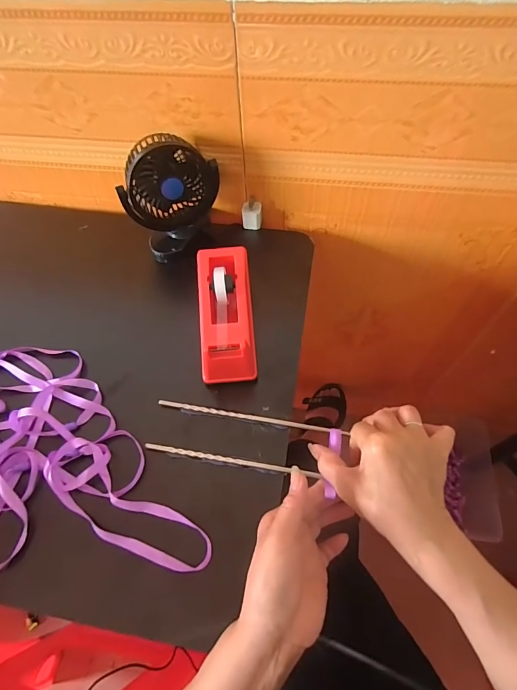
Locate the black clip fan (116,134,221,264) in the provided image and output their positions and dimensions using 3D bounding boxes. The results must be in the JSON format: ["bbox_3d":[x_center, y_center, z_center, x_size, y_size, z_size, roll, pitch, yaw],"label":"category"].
[{"bbox_3d":[-0.115,-0.195,0.497,0.074,0.130,0.117,38,68,22],"label":"black clip fan"}]

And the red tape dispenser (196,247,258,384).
[{"bbox_3d":[-0.037,-0.032,0.444,0.061,0.085,0.158,-5,59,0],"label":"red tape dispenser"}]

